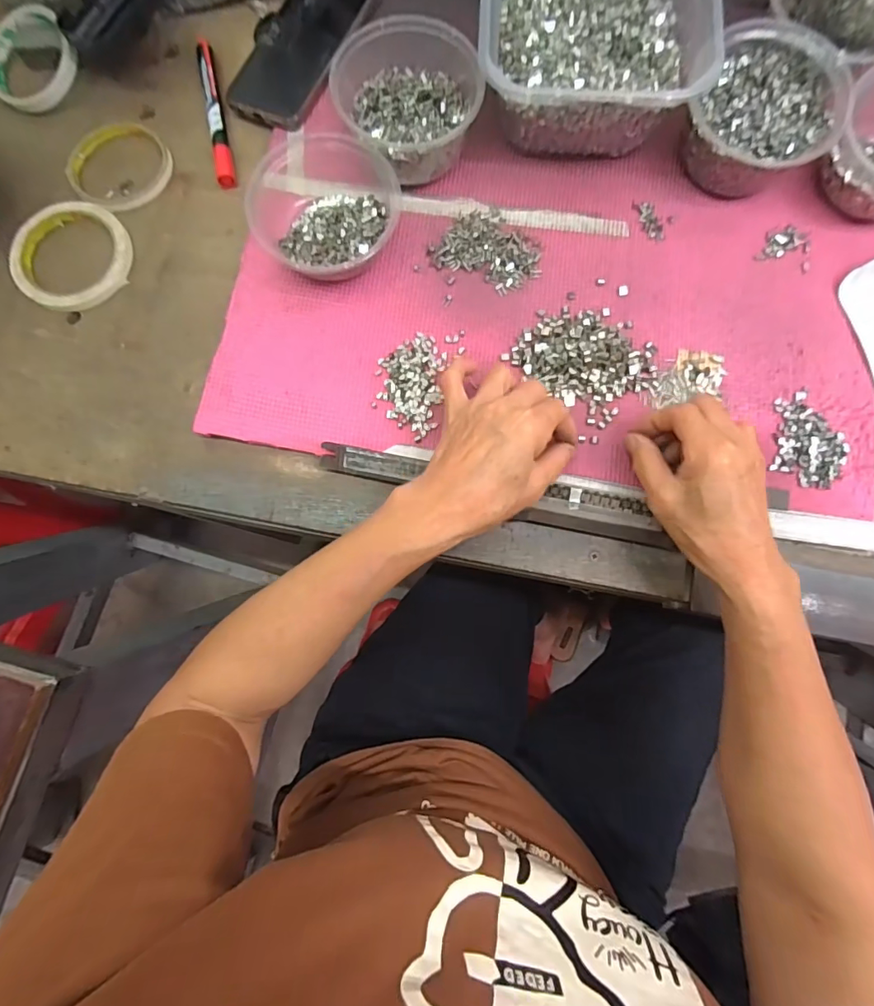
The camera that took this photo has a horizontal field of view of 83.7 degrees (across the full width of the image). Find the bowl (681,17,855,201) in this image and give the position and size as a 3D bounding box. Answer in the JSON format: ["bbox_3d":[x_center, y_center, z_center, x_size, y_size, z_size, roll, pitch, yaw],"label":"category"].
[{"bbox_3d":[0.257,-0.307,0.390,0.102,0.057,0.116,26,83,5],"label":"bowl"}]

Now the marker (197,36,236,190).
[{"bbox_3d":[-0.198,-0.349,0.436,0.014,0.014,0.149,-12,82,0],"label":"marker"}]

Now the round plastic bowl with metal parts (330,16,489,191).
[{"bbox_3d":[-0.024,-0.323,0.398,0.111,0.058,0.120,-9,82,0],"label":"round plastic bowl with metal parts"}]

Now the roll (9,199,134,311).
[{"bbox_3d":[-0.314,-0.214,0.418,0.096,0.009,0.103,0,82,1],"label":"roll"}]

